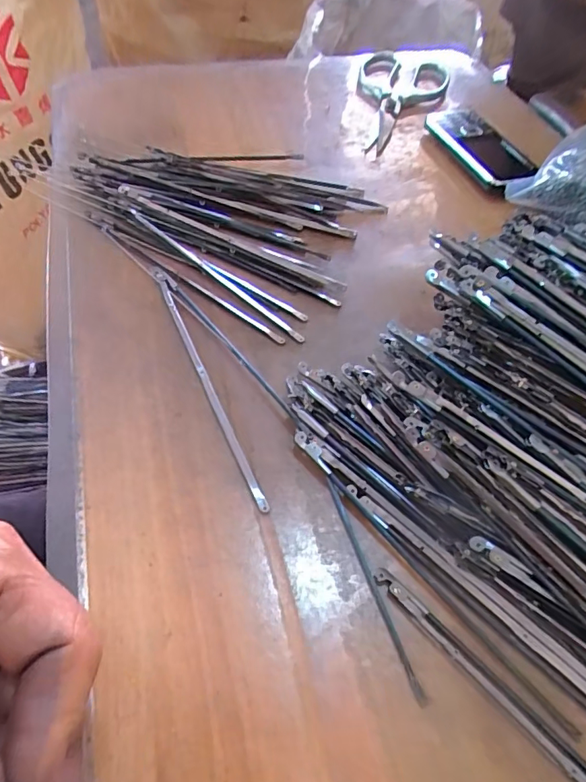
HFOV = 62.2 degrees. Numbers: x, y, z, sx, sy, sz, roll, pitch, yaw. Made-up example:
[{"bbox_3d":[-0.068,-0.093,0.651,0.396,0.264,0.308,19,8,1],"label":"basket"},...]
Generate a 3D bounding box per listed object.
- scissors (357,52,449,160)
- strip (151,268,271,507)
[{"bbox_3d":[0.106,-0.295,0.497,0.094,0.013,0.205,13,55,6],"label":"scissors"},{"bbox_3d":[-0.053,-0.012,0.289,0.008,0.005,0.188,-20,58,-17],"label":"strip"}]

